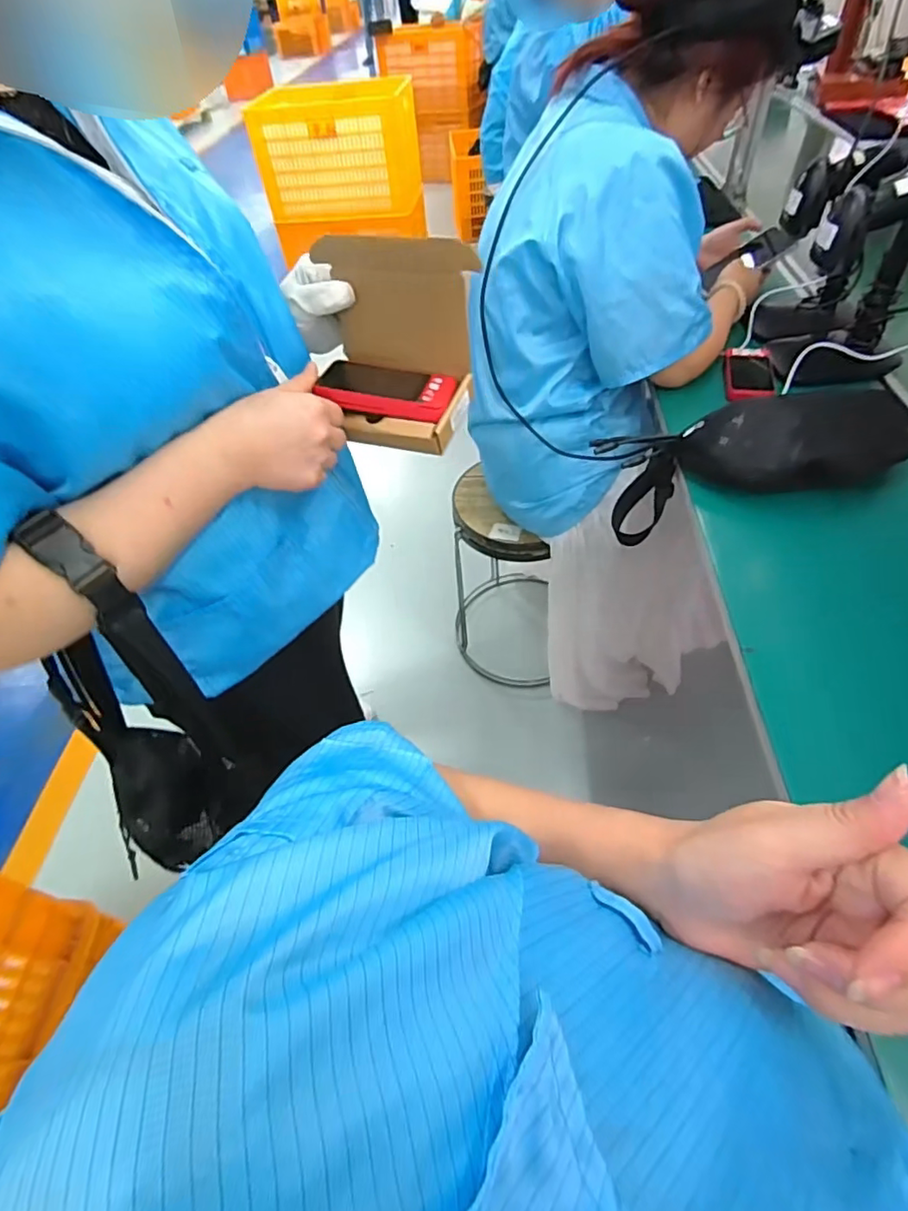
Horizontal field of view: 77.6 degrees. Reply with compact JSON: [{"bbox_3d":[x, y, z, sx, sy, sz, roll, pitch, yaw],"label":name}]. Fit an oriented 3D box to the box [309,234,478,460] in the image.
[{"bbox_3d":[-0.061,-0.223,0.484,0.145,0.132,0.092,17,54,18],"label":"box"}]

